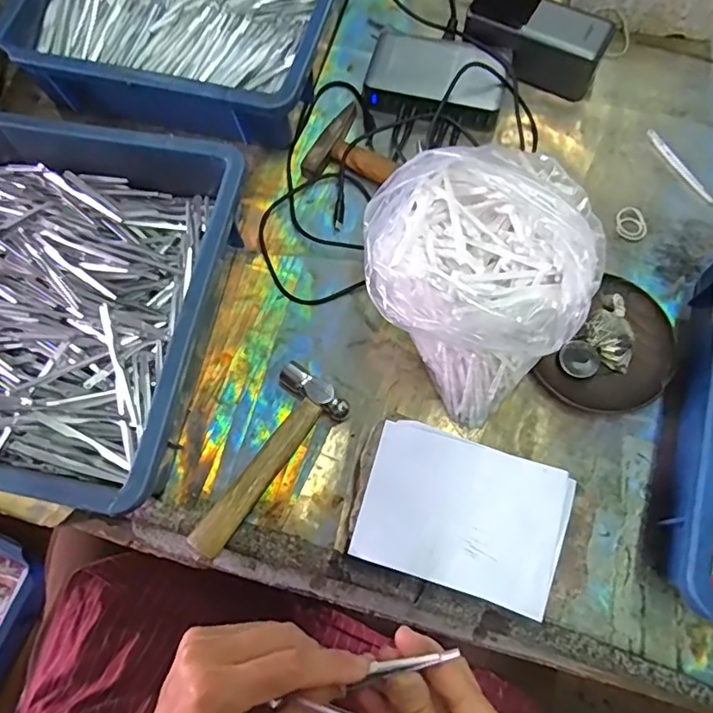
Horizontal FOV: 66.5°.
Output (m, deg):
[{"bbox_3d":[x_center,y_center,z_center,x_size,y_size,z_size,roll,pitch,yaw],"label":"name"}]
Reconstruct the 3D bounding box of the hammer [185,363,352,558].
[{"bbox_3d":[-0.072,0.079,0.418,0.058,0.021,0.154,34,76,12],"label":"hammer"}]

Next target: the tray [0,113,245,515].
[{"bbox_3d":[-0.324,-0.058,0.446,0.431,0.071,0.293,10,72,5],"label":"tray"}]

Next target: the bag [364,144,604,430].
[{"bbox_3d":[0.079,-0.056,0.389,0.124,0.139,0.158,-41,75,-11],"label":"bag"}]

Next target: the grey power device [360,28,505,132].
[{"bbox_3d":[0.075,-0.261,0.517,0.127,0.028,0.079,12,72,6],"label":"grey power device"}]

